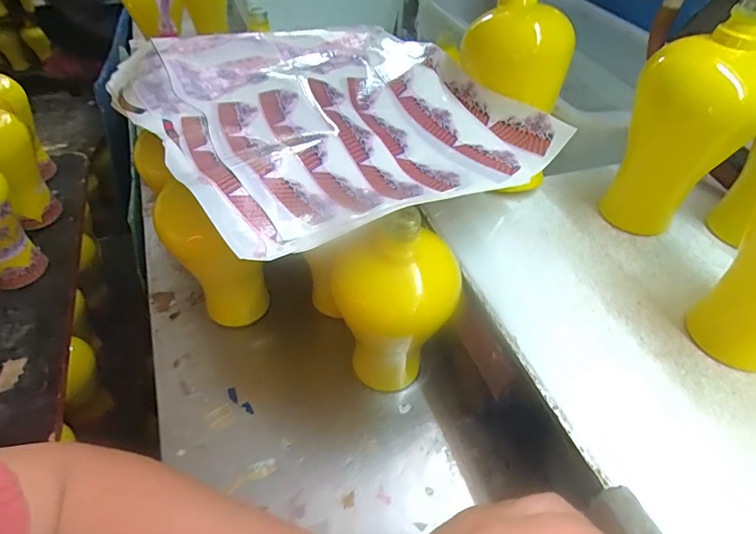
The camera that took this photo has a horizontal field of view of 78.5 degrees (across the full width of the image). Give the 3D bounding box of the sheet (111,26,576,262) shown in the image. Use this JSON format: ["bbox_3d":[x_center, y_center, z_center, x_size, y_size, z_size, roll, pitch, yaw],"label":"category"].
[{"bbox_3d":[-0.058,-0.159,0.450,0.315,0.033,0.363,-28,55,-22],"label":"sheet"}]

